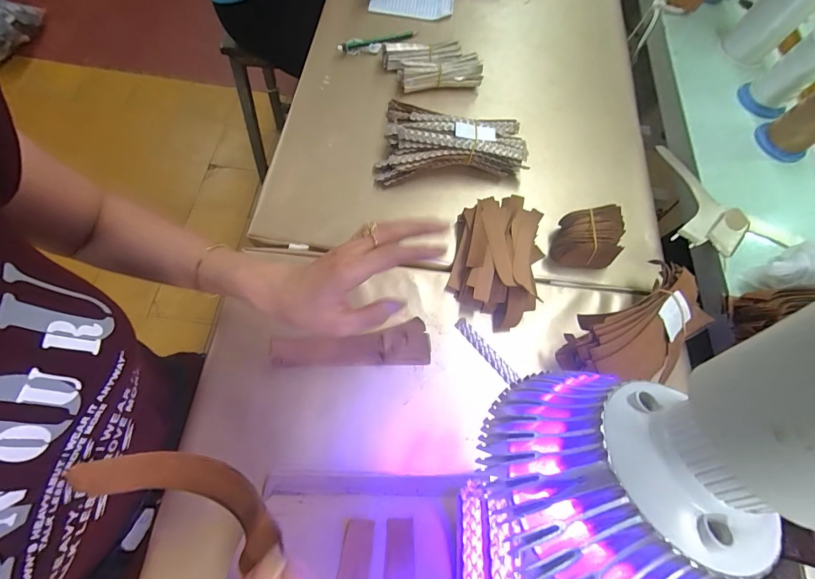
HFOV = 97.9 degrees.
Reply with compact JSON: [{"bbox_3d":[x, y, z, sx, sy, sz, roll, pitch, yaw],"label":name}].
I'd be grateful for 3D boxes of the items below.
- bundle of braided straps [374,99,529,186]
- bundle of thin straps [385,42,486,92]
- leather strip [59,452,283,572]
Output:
[{"bbox_3d":[0.057,-0.206,0.479,0.194,0.056,0.126,1,67,-7],"label":"bundle of braided straps"},{"bbox_3d":[0.036,-0.335,0.529,0.140,0.036,0.078,-3,69,-6],"label":"bundle of thin straps"},{"bbox_3d":[-0.119,0.111,0.194,0.140,0.038,0.031,2,66,21],"label":"leather strip"}]

